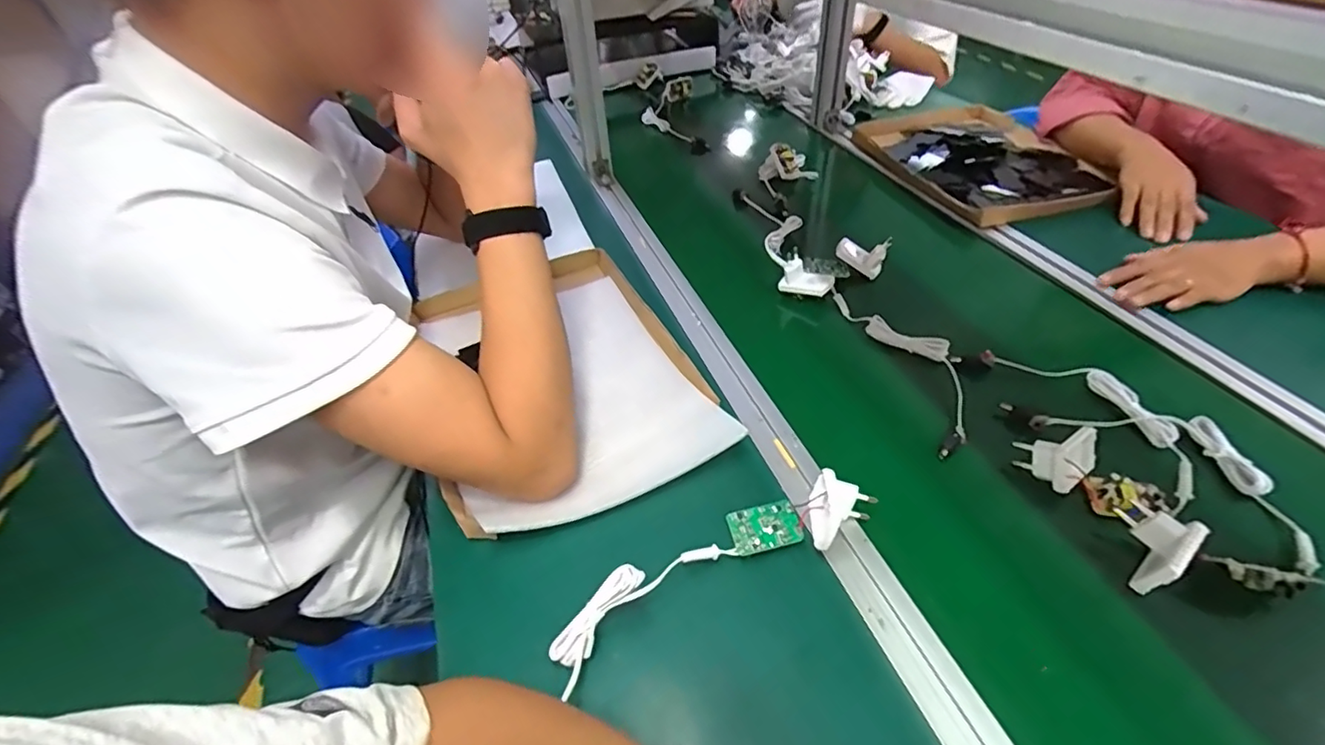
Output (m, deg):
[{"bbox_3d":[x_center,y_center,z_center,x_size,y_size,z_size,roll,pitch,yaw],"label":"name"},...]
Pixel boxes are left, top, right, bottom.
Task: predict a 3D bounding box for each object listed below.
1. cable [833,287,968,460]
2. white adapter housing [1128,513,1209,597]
[{"bbox_3d":[0.262,-0.012,0.598,0.076,0.028,0.246,-9,42,-4],"label":"cable"},{"bbox_3d":[0.358,0.132,0.416,0.058,0.045,0.033,-29,47,-24],"label":"white adapter housing"}]

